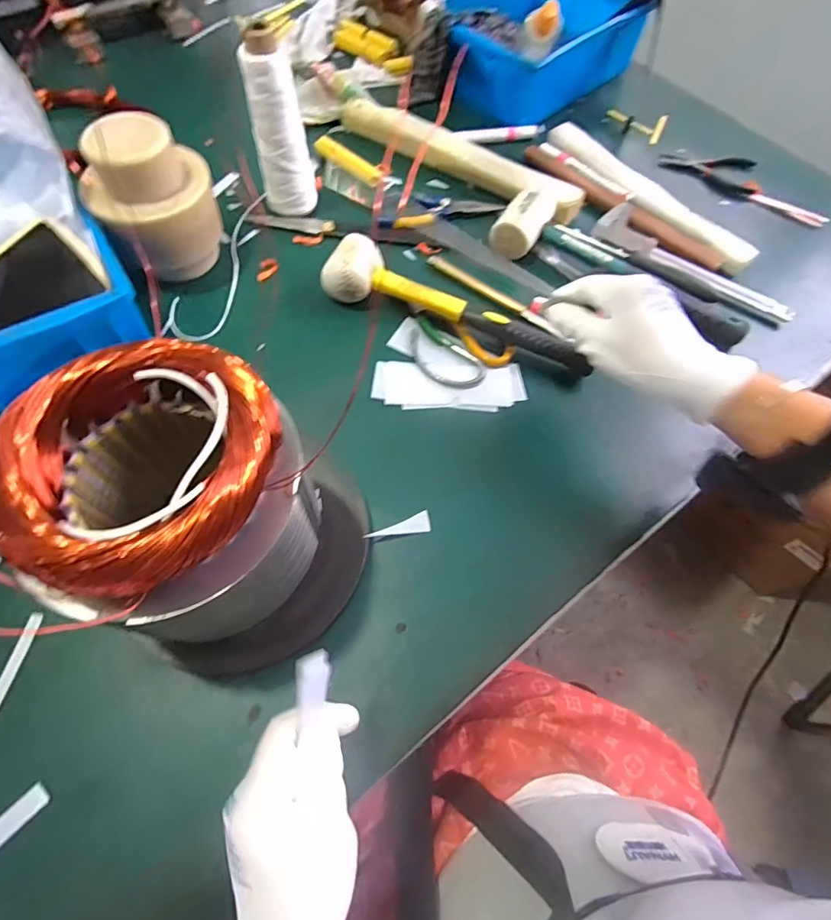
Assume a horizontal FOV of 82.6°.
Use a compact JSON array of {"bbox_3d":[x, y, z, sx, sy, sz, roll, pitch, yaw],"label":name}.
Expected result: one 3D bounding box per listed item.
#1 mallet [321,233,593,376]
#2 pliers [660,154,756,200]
[{"bbox_3d":[0.043,-0.153,0.467,0.275,0.050,0.058,20,65,6],"label":"mallet"},{"bbox_3d":[0.386,-0.382,0.629,0.120,0.018,0.096,17,65,6],"label":"pliers"}]

